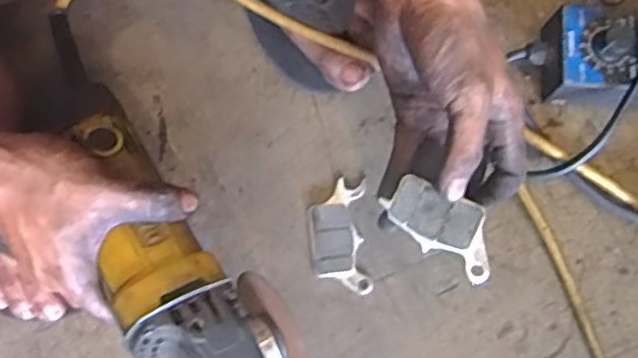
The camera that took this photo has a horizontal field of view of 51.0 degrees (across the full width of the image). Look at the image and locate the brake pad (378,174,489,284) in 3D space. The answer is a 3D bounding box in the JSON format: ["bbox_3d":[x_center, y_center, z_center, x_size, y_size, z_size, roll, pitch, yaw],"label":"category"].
[{"bbox_3d":[0.071,0.026,0.377,0.068,0.010,0.034,35,82,8],"label":"brake pad"}]

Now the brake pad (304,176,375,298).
[{"bbox_3d":[0.014,0.040,0.470,0.042,0.007,0.078,-3,80,0],"label":"brake pad"}]

